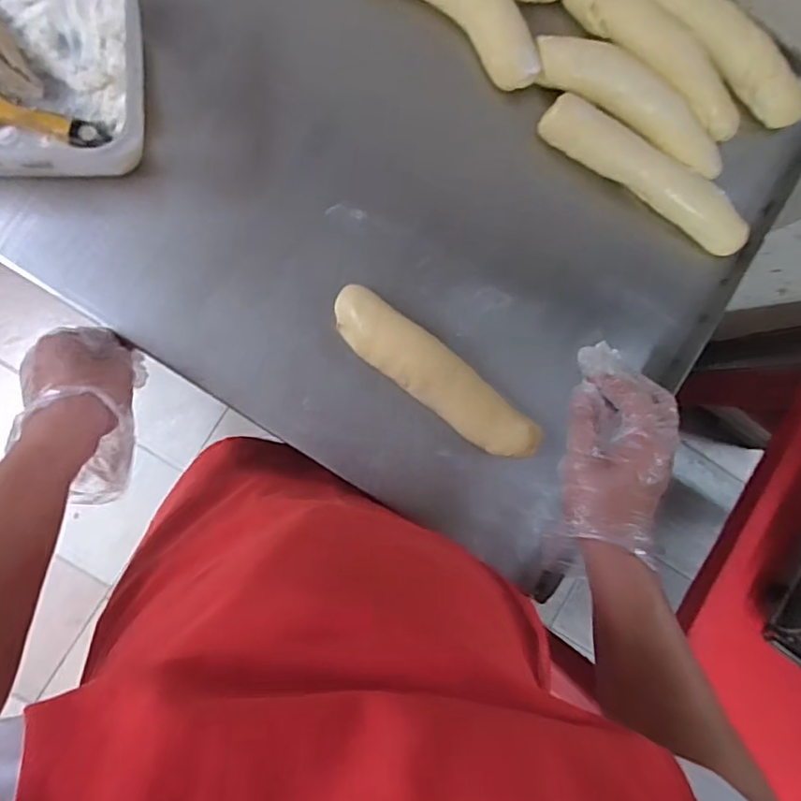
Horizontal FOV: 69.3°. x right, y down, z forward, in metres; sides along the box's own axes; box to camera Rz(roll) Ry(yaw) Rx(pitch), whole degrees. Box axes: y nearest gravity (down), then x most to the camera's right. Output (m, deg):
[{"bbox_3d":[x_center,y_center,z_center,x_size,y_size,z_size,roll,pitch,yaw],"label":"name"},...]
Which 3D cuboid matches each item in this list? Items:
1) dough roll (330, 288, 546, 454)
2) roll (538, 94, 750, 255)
[{"bbox_3d":[0.034,-0.018,0.539,0.234,0.050,0.062,37,84,-4],"label":"dough roll"},{"bbox_3d":[0.243,-0.219,0.575,0.232,0.034,0.045,31,84,-5],"label":"roll"}]

